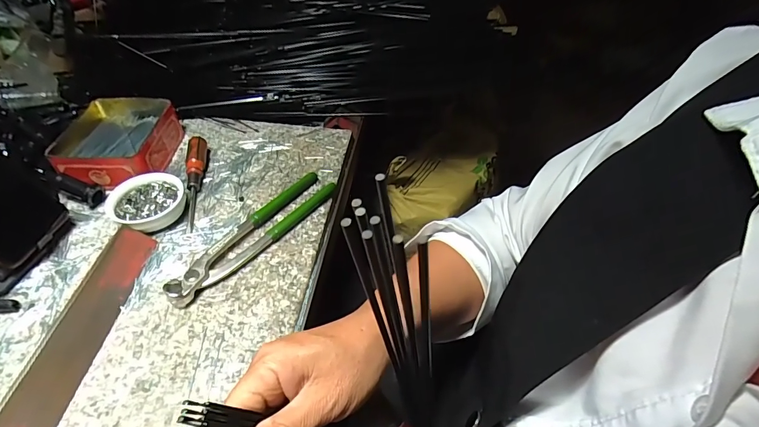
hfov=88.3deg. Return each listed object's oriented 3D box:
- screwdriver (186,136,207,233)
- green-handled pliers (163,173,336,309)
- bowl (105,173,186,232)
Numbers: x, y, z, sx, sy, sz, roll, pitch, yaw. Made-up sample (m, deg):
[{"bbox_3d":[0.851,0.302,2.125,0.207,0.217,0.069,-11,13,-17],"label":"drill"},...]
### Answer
[{"bbox_3d":[-0.210,-0.037,0.442,0.018,0.026,0.138,-8,47,-9],"label":"screwdriver"},{"bbox_3d":[-0.124,0.018,0.396,0.041,0.018,0.193,29,52,23],"label":"green-handled pliers"},{"bbox_3d":[-0.242,-0.011,0.412,0.066,0.026,0.070,1,46,-1],"label":"bowl"}]

